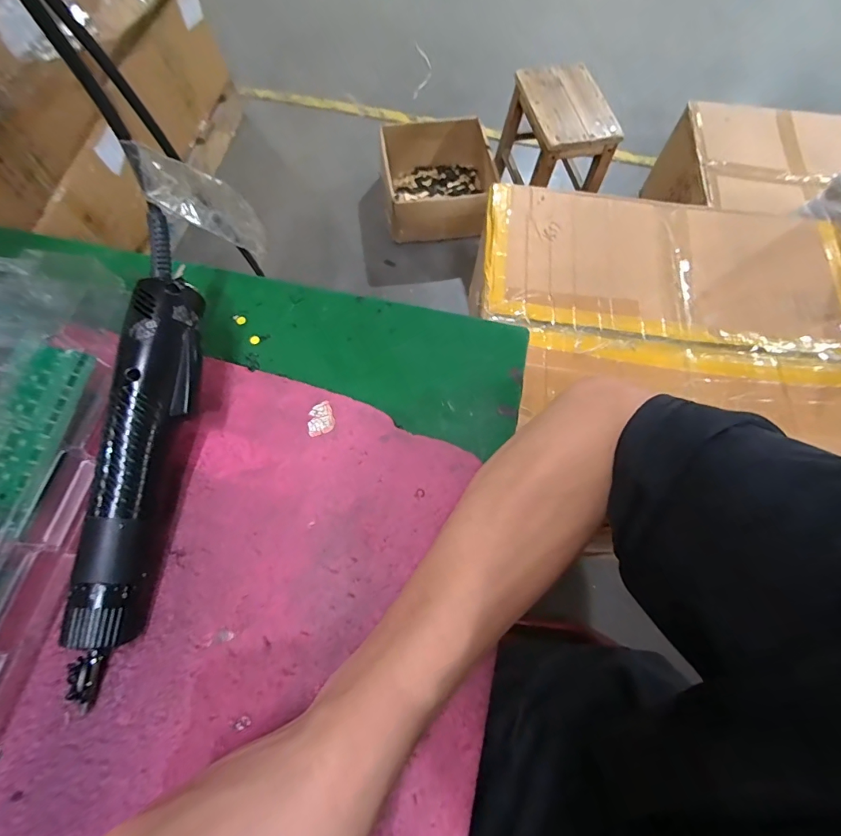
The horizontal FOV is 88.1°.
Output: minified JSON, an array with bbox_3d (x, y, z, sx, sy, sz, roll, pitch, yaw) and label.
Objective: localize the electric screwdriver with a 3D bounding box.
[{"bbox_3d":[-0.154,0.032,0.236,0.037,0.030,0.224,7,81,1],"label":"electric screwdriver"}]

